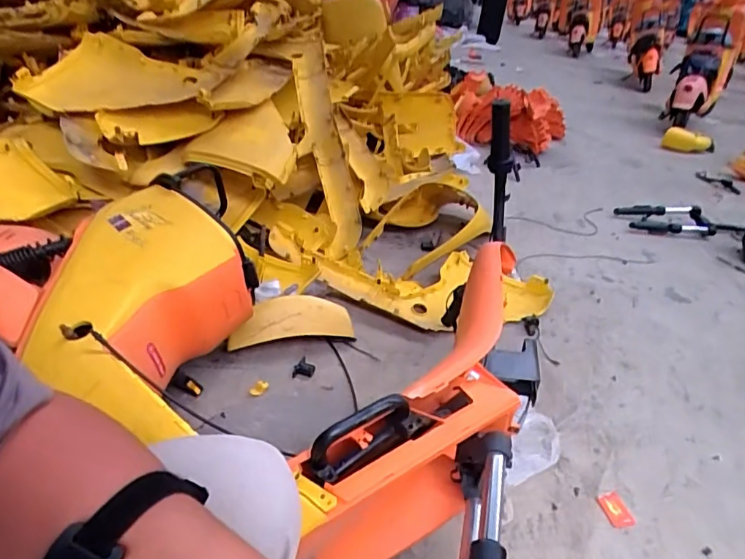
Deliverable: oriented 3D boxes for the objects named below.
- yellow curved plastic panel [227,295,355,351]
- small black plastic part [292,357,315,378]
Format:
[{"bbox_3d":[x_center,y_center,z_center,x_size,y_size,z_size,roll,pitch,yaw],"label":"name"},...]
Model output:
[{"bbox_3d":[-0.186,0.107,1.213,0.289,0.107,0.083,-1,32,-13],"label":"yellow curved plastic panel"},{"bbox_3d":[-0.156,0.205,1.189,0.047,0.019,0.060,8,31,1],"label":"small black plastic part"}]

